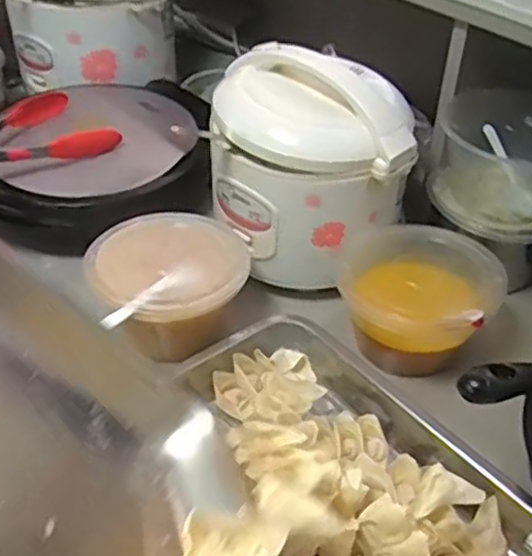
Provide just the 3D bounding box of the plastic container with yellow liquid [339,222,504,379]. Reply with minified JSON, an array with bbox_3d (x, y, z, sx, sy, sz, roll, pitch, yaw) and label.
[{"bbox_3d":[0.163,0.031,0.787,0.168,0.119,0.152,10,40,9],"label":"plastic container with yellow liquid"}]

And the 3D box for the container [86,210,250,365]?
[{"bbox_3d":[-0.105,0.019,0.804,0.167,0.109,0.170,-12,42,-16],"label":"container"}]

